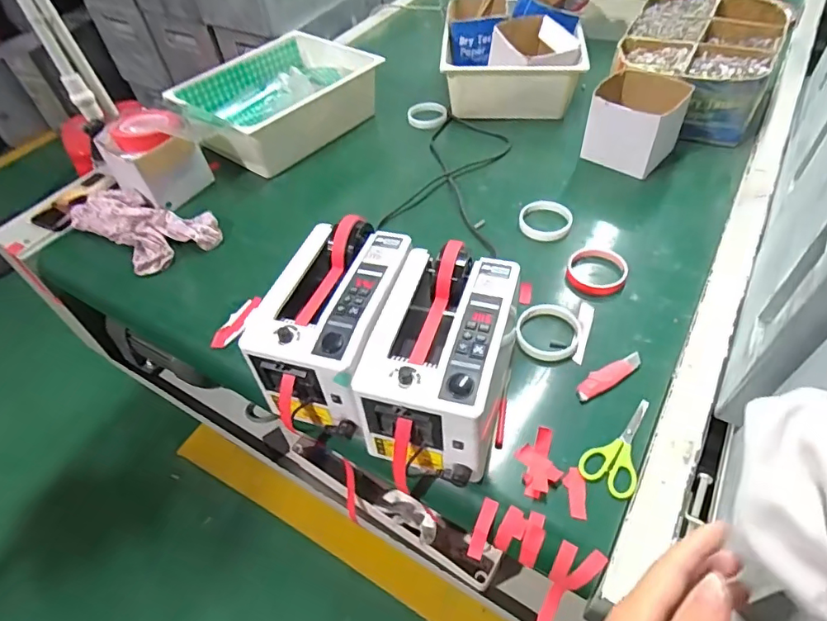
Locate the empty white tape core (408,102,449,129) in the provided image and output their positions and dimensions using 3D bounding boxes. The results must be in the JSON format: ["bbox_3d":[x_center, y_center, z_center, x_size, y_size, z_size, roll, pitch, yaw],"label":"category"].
[{"bbox_3d":[0.031,-0.424,1.103,0.085,0.020,0.085,-6,50,0],"label":"empty white tape core"}]

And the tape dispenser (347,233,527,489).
[{"bbox_3d":[0.034,0.065,0.586,0.139,0.152,0.242,11,52,13],"label":"tape dispenser"}]

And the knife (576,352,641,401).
[{"bbox_3d":[0.246,0.084,0.641,0.097,0.014,0.027,-26,53,-16],"label":"knife"}]

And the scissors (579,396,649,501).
[{"bbox_3d":[0.232,0.150,0.587,0.060,0.016,0.131,17,54,18],"label":"scissors"}]

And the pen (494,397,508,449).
[{"bbox_3d":[0.106,0.135,0.613,0.010,0.005,0.070,7,51,11],"label":"pen"}]

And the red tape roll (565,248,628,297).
[{"bbox_3d":[0.272,-0.058,0.751,0.084,0.017,0.081,-2,50,3],"label":"red tape roll"}]

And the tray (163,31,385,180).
[{"bbox_3d":[-0.290,-0.453,1.090,0.282,0.111,0.402,32,59,27],"label":"tray"}]

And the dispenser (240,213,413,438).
[{"bbox_3d":[-0.090,0.023,0.633,0.135,0.153,0.243,12,52,14],"label":"dispenser"}]

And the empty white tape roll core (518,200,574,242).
[{"bbox_3d":[0.217,-0.148,0.836,0.083,0.025,0.072,14,53,16],"label":"empty white tape roll core"}]

